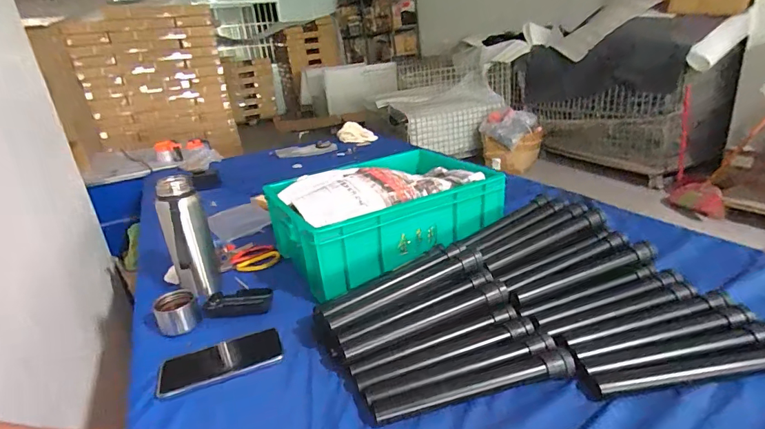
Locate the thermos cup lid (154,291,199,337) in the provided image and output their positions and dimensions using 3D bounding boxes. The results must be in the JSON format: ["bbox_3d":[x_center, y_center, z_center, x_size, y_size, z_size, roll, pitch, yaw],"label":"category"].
[{"bbox_3d":[-0.327,0.159,0.673,0.062,0.055,0.051,-18,24,-27],"label":"thermos cup lid"}]

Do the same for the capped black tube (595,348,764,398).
[{"bbox_3d":[0.363,0.174,0.475,0.237,0.028,0.026,-7,21,-1],"label":"capped black tube"}]

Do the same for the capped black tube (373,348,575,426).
[{"bbox_3d":[0.109,0.200,0.493,0.238,0.032,0.026,-9,21,-7],"label":"capped black tube"}]

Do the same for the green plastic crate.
[{"bbox_3d":[0.005,-0.014,0.869,0.426,0.143,0.306,-17,23,-24],"label":"green plastic crate"}]

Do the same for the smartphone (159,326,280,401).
[{"bbox_3d":[-0.230,0.206,0.600,0.165,0.012,0.087,-14,22,-18],"label":"smartphone"}]

